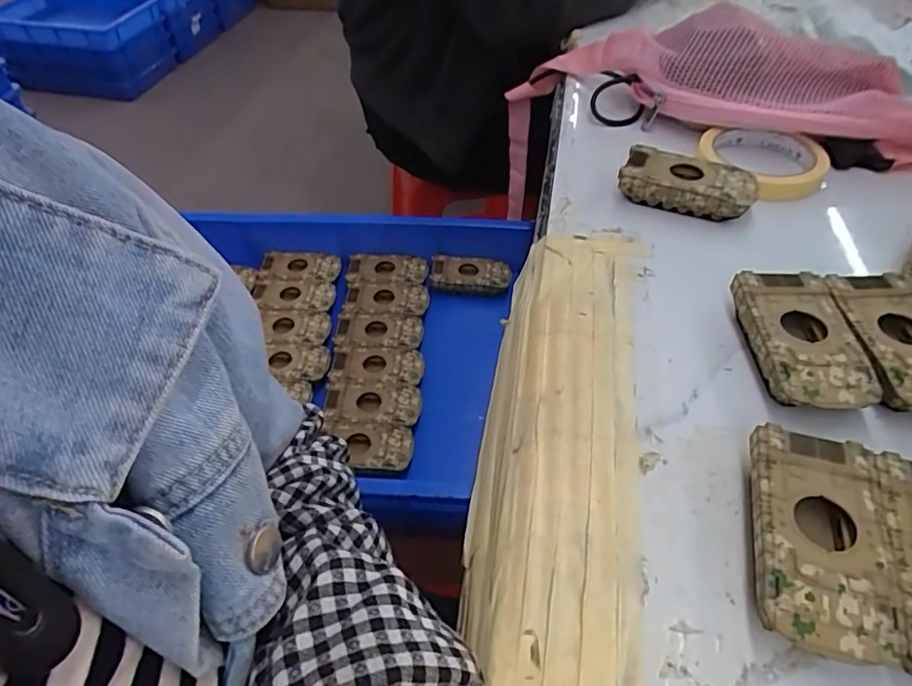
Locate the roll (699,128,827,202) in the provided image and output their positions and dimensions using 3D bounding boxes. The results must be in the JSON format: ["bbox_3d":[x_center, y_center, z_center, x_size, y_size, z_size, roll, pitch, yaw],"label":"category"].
[{"bbox_3d":[0.247,-0.149,0.471,0.094,0.025,0.094,-1,47,1],"label":"roll"}]

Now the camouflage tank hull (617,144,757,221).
[{"bbox_3d":[0.175,-0.120,0.441,0.095,0.028,0.045,18,50,17],"label":"camouflage tank hull"}]

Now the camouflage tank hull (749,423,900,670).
[{"bbox_3d":[0.152,0.086,0.250,0.049,0.026,0.094,13,49,13],"label":"camouflage tank hull"}]

